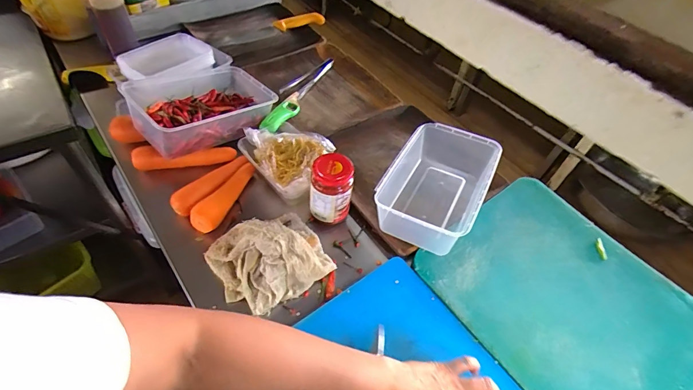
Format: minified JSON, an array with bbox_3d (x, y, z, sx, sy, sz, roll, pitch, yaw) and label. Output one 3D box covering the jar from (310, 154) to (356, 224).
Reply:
[{"bbox_3d":[-0.026,-0.009,0.626,0.068,0.108,0.068,3,51,-3],"label":"jar"}]

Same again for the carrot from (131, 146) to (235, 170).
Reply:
[{"bbox_3d":[-0.307,-0.072,0.700,0.182,0.034,0.036,-5,51,-9],"label":"carrot"}]

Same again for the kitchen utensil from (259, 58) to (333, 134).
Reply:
[{"bbox_3d":[-0.120,-0.236,0.832,0.068,0.034,0.313,17,51,9],"label":"kitchen utensil"}]

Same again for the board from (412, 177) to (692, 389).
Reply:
[{"bbox_3d":[0.353,0.163,0.590,0.340,0.018,0.381,-29,59,-25],"label":"board"}]

